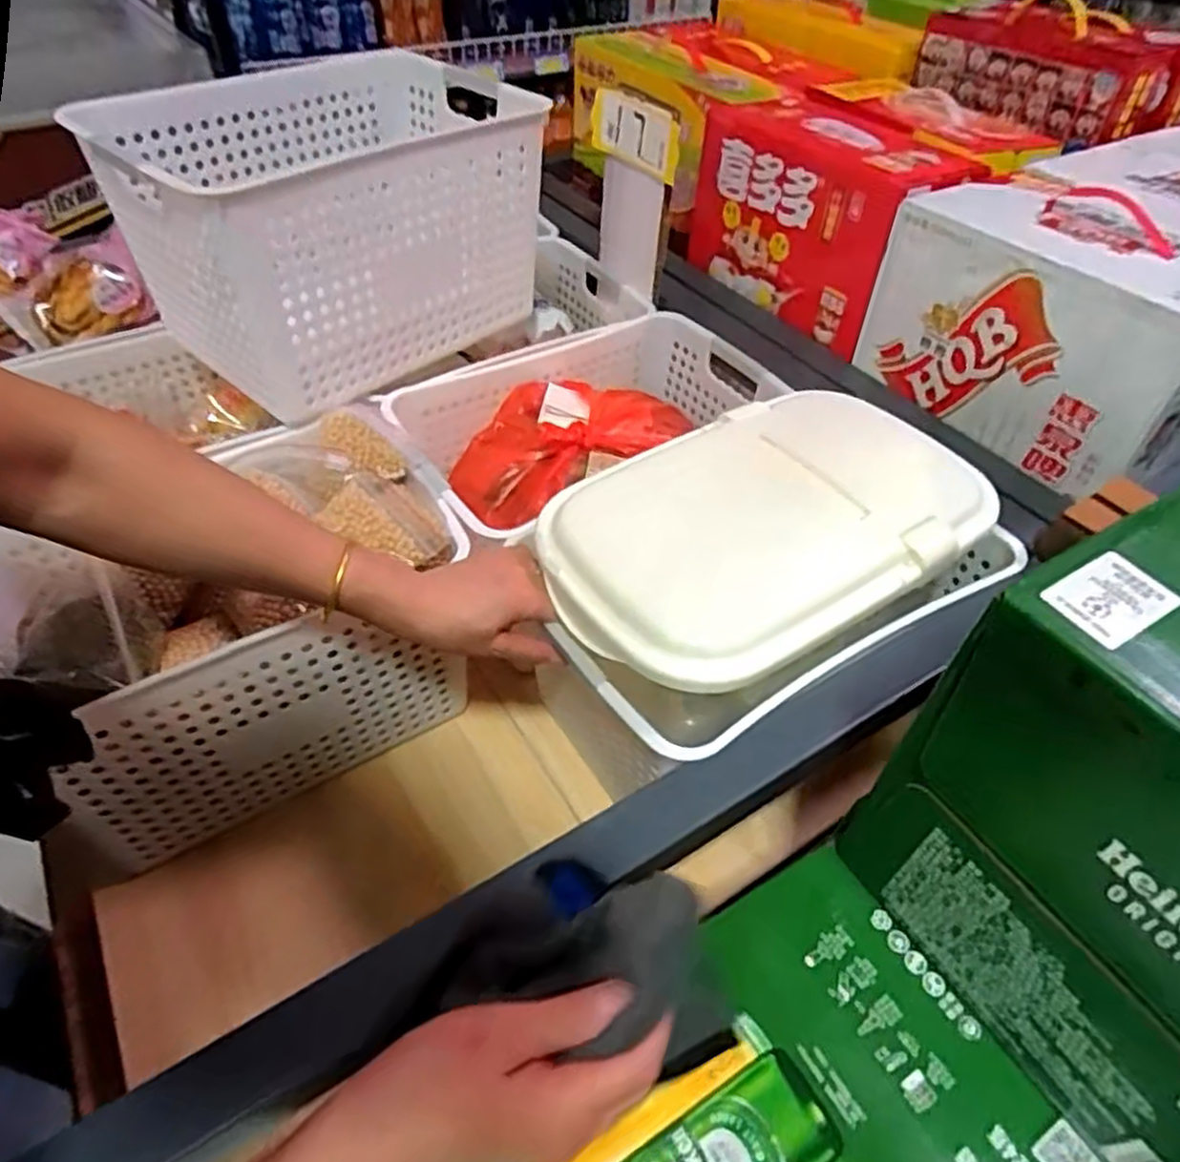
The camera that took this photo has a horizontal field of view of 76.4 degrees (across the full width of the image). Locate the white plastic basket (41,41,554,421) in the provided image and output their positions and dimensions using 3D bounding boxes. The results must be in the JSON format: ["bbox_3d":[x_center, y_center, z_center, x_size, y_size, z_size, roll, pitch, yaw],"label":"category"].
[{"bbox_3d":[-0.230,-0.338,0.718,0.244,0.211,0.345,32,56,26],"label":"white plastic basket"}]

